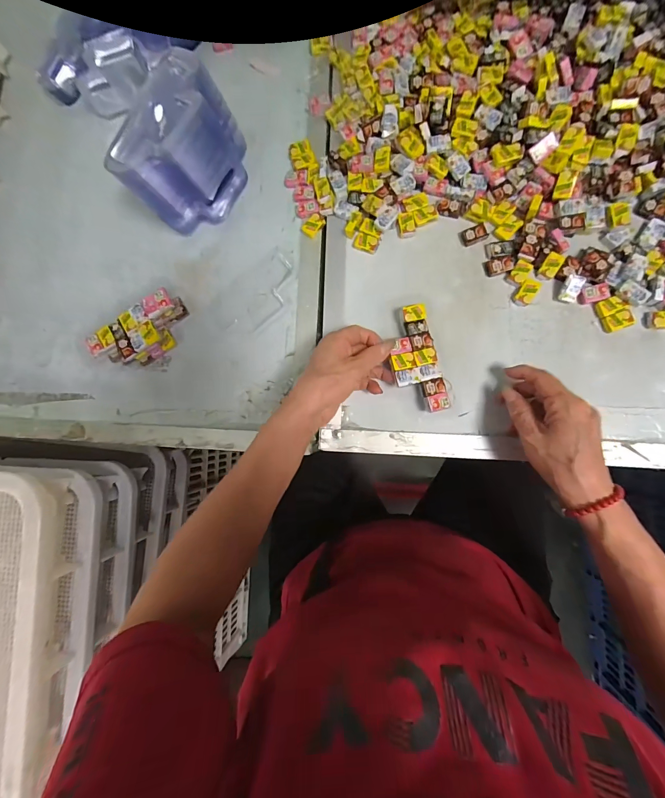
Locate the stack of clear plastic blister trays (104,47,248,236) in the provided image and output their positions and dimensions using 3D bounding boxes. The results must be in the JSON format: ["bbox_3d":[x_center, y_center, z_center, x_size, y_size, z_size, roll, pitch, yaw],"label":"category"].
[{"bbox_3d":[-0.161,-0.266,0.376,0.135,0.107,0.076,-30,83,5],"label":"stack of clear plastic blister trays"}]

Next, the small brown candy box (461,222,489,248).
[{"bbox_3d":[0.159,-0.184,0.374,0.027,0.004,0.018,-21,84,6],"label":"small brown candy box"}]

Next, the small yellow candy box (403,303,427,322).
[{"bbox_3d":[0.090,-0.094,0.371,0.025,0.017,0.017,-11,85,7],"label":"small yellow candy box"}]

